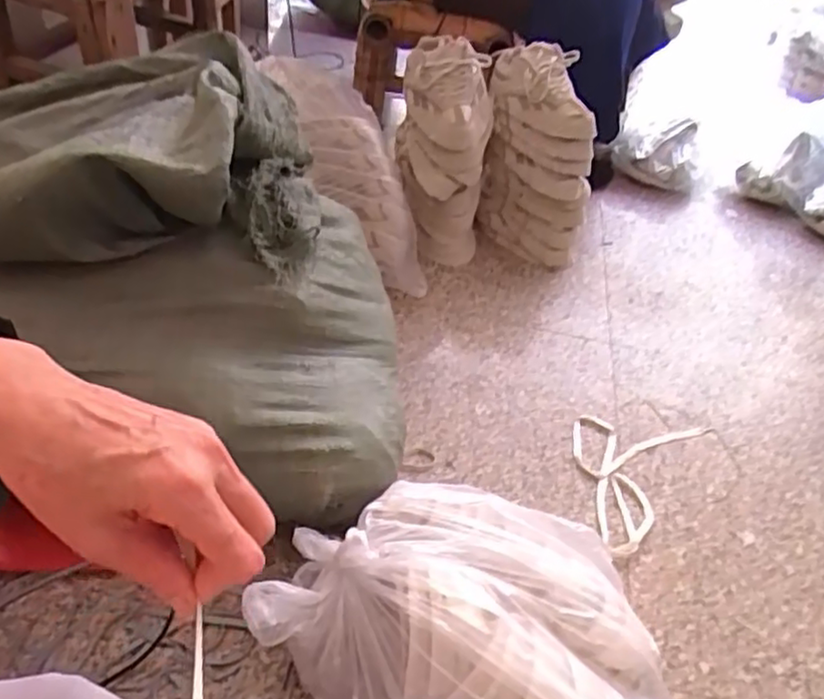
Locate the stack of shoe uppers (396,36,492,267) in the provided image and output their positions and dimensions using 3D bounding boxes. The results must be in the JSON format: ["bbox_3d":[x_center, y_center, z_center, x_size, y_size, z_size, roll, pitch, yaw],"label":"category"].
[{"bbox_3d":[0.053,-0.342,1.257,0.160,0.378,0.136,5,44,-5],"label":"stack of shoe uppers"}]

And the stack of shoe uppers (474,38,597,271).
[{"bbox_3d":[0.243,-0.365,1.334,0.226,0.368,0.160,16,44,6],"label":"stack of shoe uppers"}]

